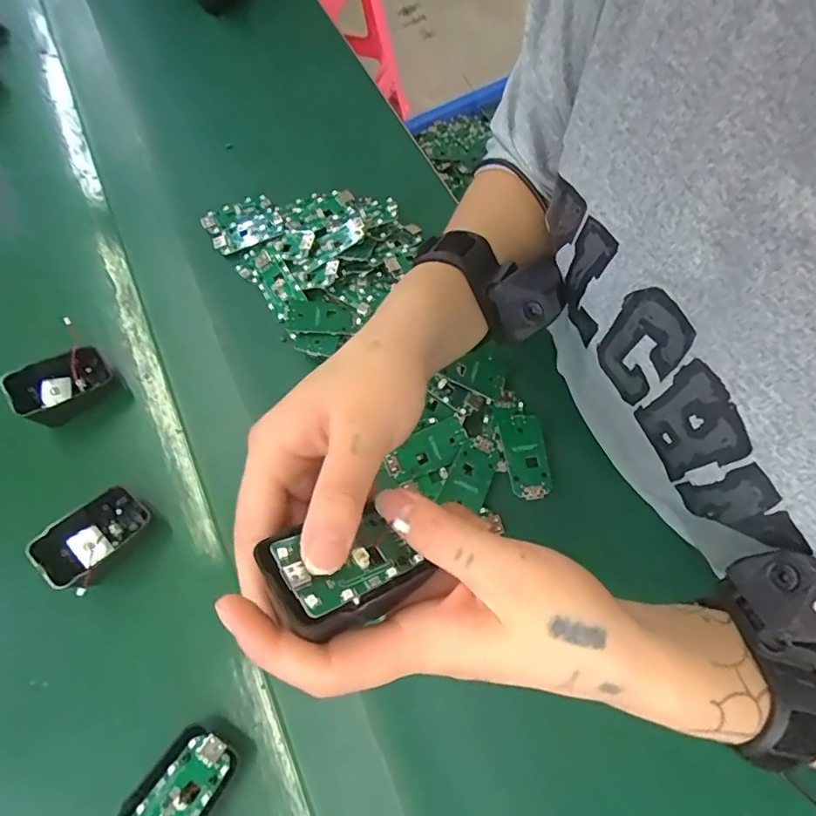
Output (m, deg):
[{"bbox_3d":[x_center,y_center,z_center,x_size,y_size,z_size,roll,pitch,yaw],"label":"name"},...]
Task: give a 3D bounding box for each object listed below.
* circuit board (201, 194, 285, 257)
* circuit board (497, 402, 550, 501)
[{"bbox_3d":[-0.151,-0.169,0.473,0.065,0.010,0.055,-22,73,-6],"label":"circuit board"},{"bbox_3d":[0.087,0.032,0.385,0.030,0.004,0.070,-9,72,-2],"label":"circuit board"}]

